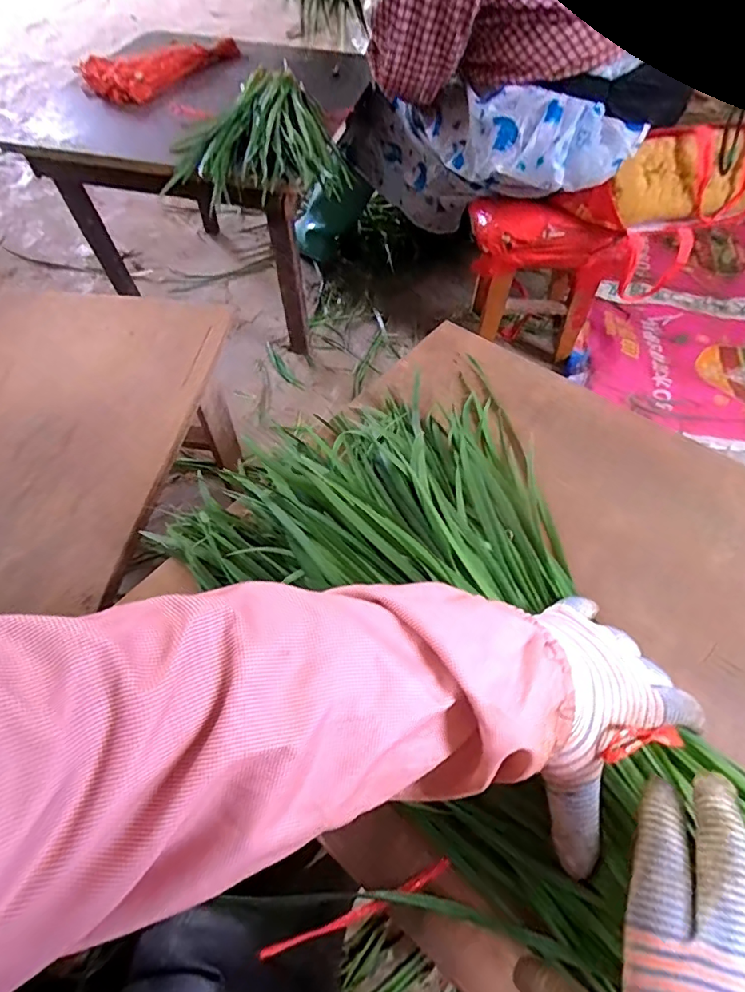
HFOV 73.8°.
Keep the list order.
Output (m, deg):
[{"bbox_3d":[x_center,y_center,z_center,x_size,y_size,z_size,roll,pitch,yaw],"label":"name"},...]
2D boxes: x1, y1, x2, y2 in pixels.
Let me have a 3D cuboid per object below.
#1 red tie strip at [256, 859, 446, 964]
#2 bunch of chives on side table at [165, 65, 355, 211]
[{"bbox_3d":[-0.006,0.244,0.291,0.116,0.015,0.009,-18,58,-12],"label":"red tie strip"},{"bbox_3d":[-0.214,-0.666,0.908,0.300,0.061,0.411,-8,56,-6],"label":"bunch of chives on side table"}]

